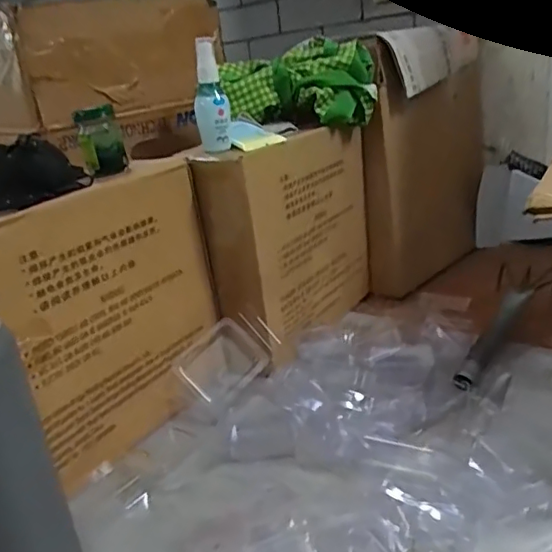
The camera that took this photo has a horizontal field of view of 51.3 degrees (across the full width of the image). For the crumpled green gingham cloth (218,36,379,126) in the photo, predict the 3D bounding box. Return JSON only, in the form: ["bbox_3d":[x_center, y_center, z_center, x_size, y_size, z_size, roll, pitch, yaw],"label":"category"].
[{"bbox_3d":[0.027,-0.249,0.762,0.206,0.095,0.096,-7,21,2],"label":"crumpled green gingham cloth"}]

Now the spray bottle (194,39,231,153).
[{"bbox_3d":[-0.075,-0.201,0.644,0.035,0.119,0.035,-10,21,-6],"label":"spray bottle"}]

